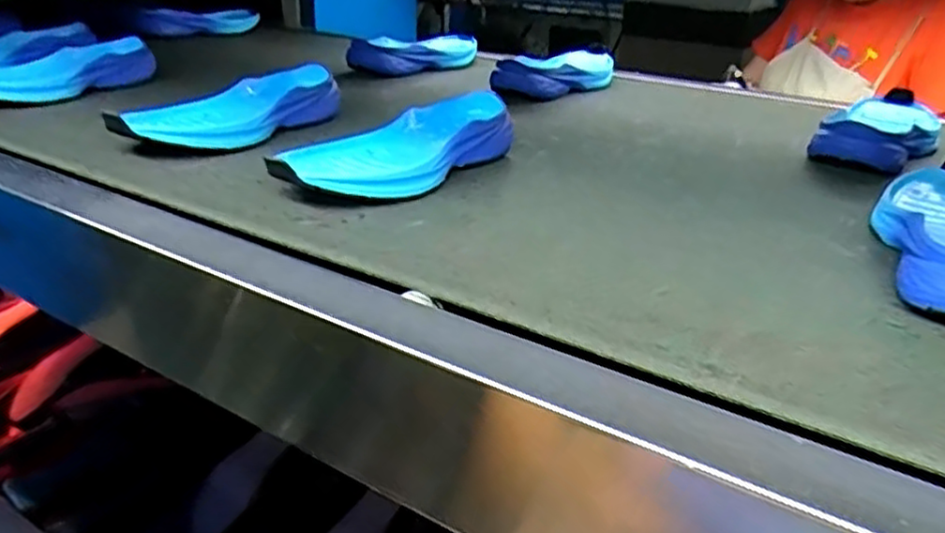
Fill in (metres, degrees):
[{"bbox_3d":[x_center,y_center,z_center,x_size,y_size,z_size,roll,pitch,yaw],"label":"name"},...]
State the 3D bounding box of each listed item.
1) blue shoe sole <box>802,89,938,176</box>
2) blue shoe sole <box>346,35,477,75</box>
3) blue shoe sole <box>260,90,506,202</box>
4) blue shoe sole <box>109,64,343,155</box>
[{"bbox_3d":[0.402,-0.145,0.699,0.092,0.039,0.241,19,34,33],"label":"blue shoe sole"},{"bbox_3d":[-0.065,-0.291,0.974,0.070,0.044,0.228,24,36,38],"label":"blue shoe sole"},{"bbox_3d":[-0.051,-0.095,0.576,0.087,0.036,0.240,21,34,35],"label":"blue shoe sole"},{"bbox_3d":[-0.221,-0.142,0.660,0.090,0.042,0.230,14,31,25],"label":"blue shoe sole"}]

